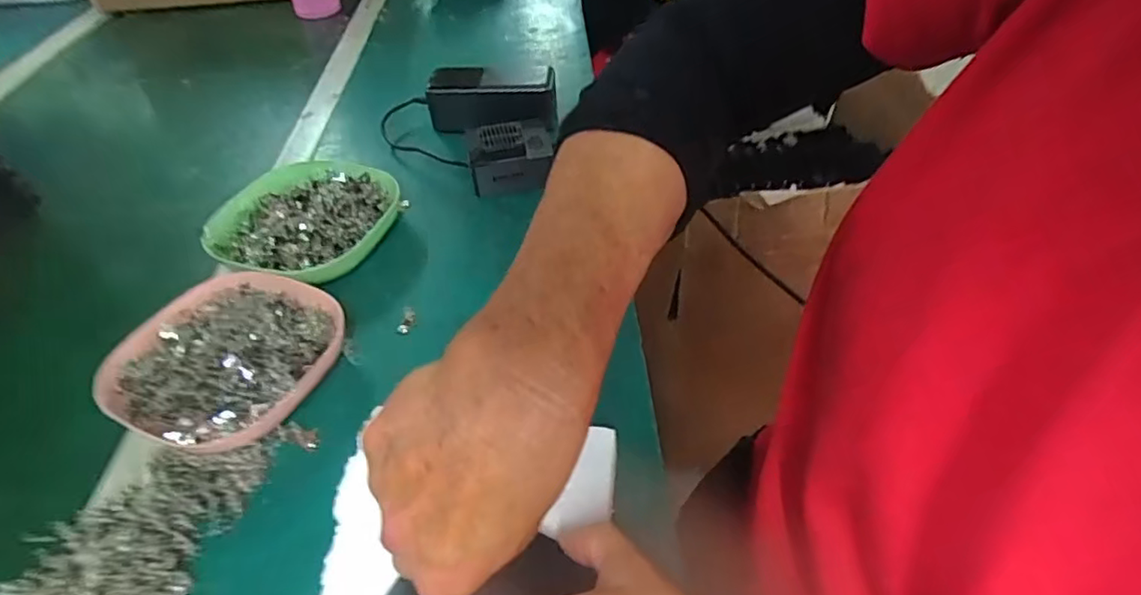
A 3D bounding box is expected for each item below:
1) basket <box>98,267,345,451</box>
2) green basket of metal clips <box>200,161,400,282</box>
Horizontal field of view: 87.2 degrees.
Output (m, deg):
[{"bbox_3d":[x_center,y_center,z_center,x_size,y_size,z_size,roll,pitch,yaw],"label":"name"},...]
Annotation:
[{"bbox_3d":[-0.232,0.041,0.412,0.138,0.044,0.137,-2,44,2],"label":"basket"},{"bbox_3d":[-0.225,-0.066,0.524,0.146,0.042,0.138,-2,44,2],"label":"green basket of metal clips"}]

